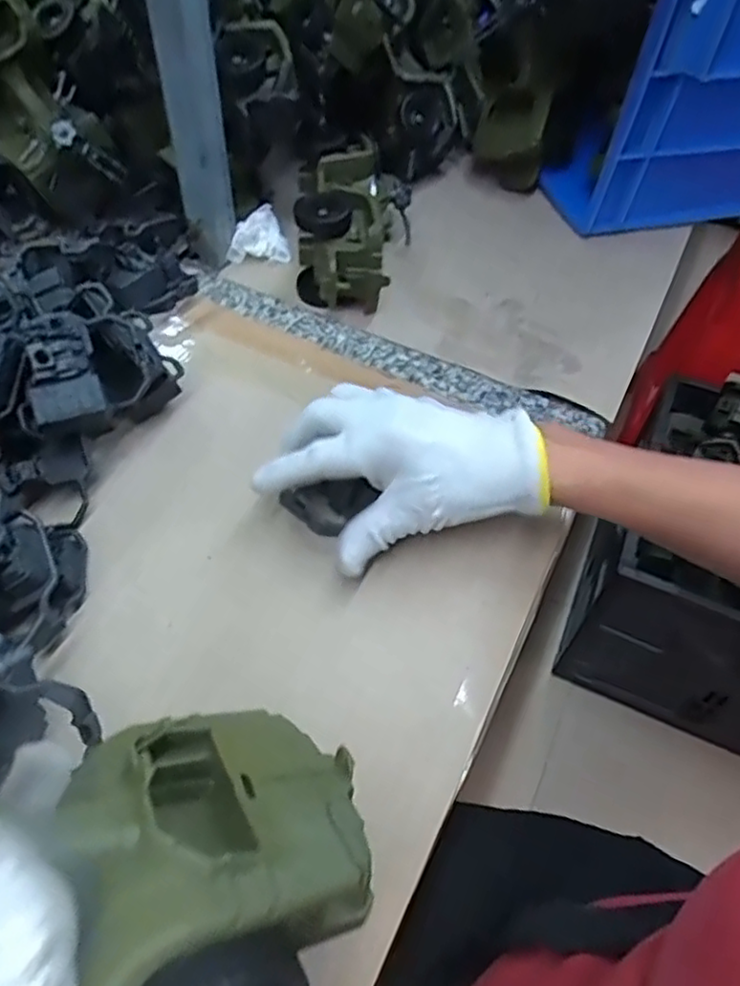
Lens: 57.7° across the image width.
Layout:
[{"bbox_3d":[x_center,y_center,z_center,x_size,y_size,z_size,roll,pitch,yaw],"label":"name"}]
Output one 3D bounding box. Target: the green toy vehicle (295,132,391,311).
[{"bbox_3d":[-0.021,-0.225,0.563,0.076,0.071,0.169,1,52,-4],"label":"green toy vehicle"}]

